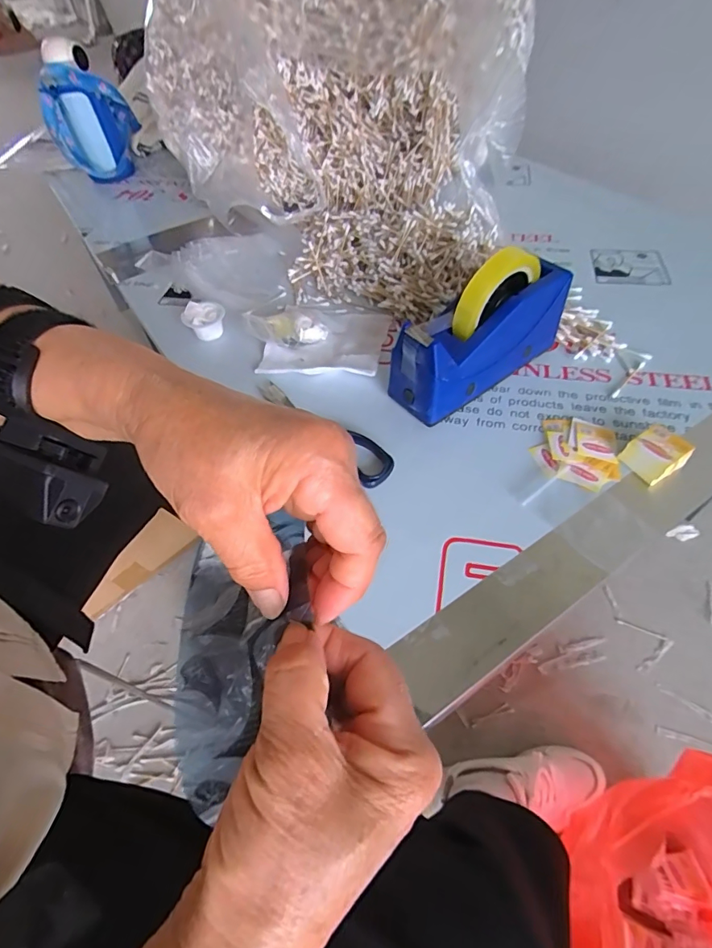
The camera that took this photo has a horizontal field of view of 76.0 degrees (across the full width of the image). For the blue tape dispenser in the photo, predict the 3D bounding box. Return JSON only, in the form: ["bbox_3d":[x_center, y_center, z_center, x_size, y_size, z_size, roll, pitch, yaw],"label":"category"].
[{"bbox_3d":[0.135,-0.156,0.479,0.203,0.137,0.064,-32,57,-20],"label":"blue tape dispenser"}]

